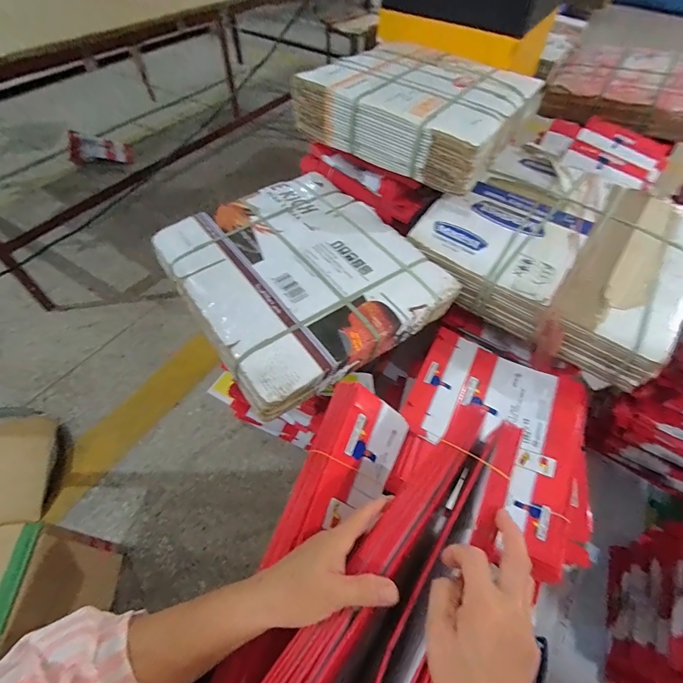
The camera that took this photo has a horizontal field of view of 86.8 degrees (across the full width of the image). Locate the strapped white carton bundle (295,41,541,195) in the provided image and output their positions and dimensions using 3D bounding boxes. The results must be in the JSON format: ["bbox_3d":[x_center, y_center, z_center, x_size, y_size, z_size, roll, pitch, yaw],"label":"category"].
[{"bbox_3d":[0.201,-0.591,0.883,0.428,0.119,0.481,29,58,18],"label":"strapped white carton bundle"}]

